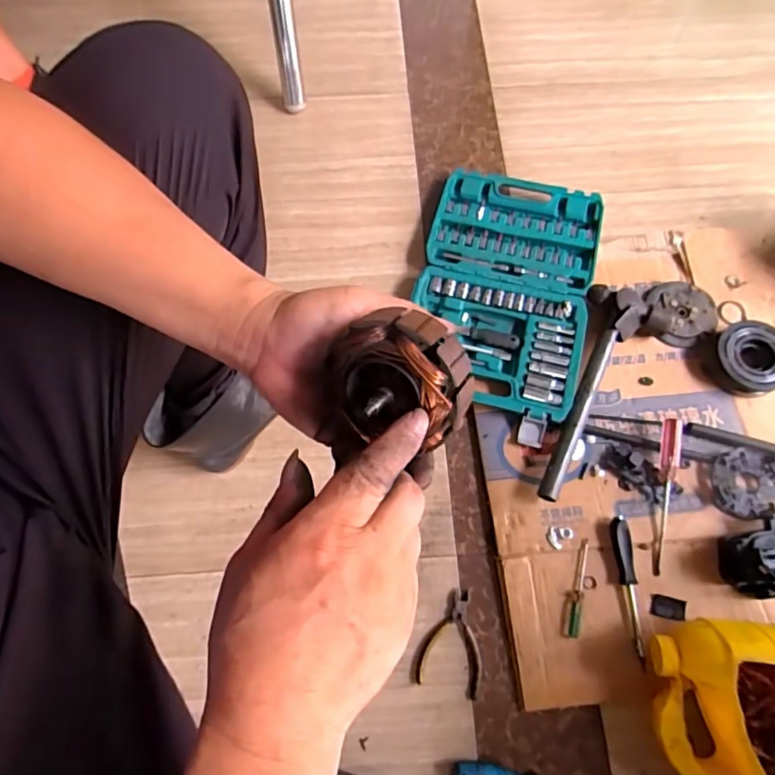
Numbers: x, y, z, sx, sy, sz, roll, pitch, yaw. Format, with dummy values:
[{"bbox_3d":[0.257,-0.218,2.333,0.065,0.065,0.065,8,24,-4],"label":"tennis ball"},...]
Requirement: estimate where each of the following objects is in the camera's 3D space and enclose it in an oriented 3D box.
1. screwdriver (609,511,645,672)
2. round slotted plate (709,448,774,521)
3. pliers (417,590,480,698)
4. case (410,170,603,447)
[{"bbox_3d":[0.295,0.243,0.642,0.018,0.027,0.165,-3,68,-2],"label":"screwdriver"},{"bbox_3d":[0.467,0.123,0.687,0.083,0.017,0.096,27,72,10],"label":"round slotted plate"},{"bbox_3d":[0.085,0.310,0.649,0.076,0.007,0.112,16,68,5],"label":"pliers"},{"bbox_3d":[0.170,-0.145,0.793,0.247,0.036,0.414,15,68,5],"label":"case"}]

